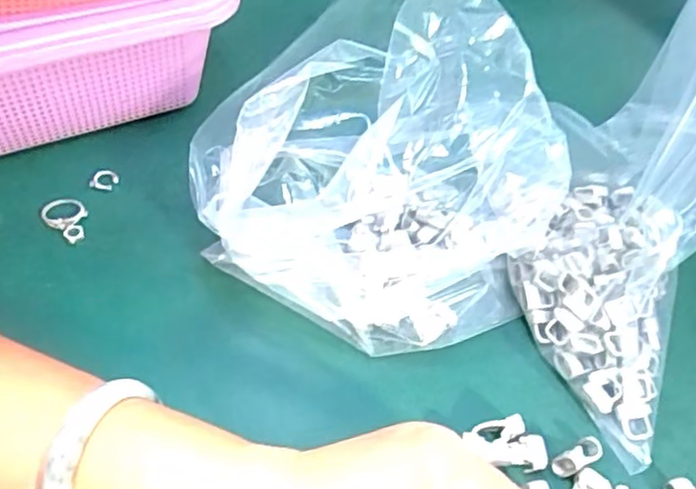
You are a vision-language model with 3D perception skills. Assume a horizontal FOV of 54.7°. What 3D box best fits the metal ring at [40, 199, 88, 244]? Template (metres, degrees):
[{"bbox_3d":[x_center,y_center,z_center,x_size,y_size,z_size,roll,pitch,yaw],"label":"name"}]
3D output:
[{"bbox_3d":[-0.153,-0.015,0.368,0.029,0.004,0.021,32,54,21],"label":"metal ring"}]

